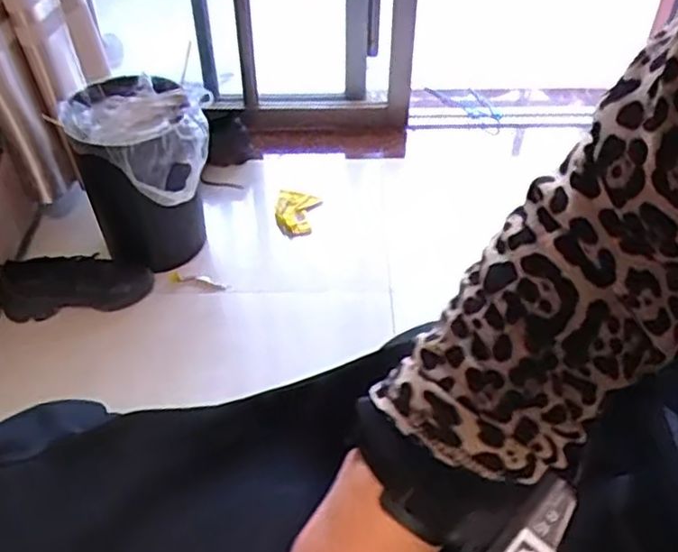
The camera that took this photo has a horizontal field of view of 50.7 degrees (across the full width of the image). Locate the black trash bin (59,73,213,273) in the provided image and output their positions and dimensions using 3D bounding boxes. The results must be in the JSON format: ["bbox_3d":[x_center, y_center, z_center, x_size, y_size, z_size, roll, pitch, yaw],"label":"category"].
[{"bbox_3d":[-0.334,-0.176,1.274,0.219,0.302,0.216,0,45,0],"label":"black trash bin"}]

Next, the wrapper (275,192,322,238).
[{"bbox_3d":[-0.086,-0.127,1.461,0.091,0.049,0.119,3,45,3],"label":"wrapper"}]

